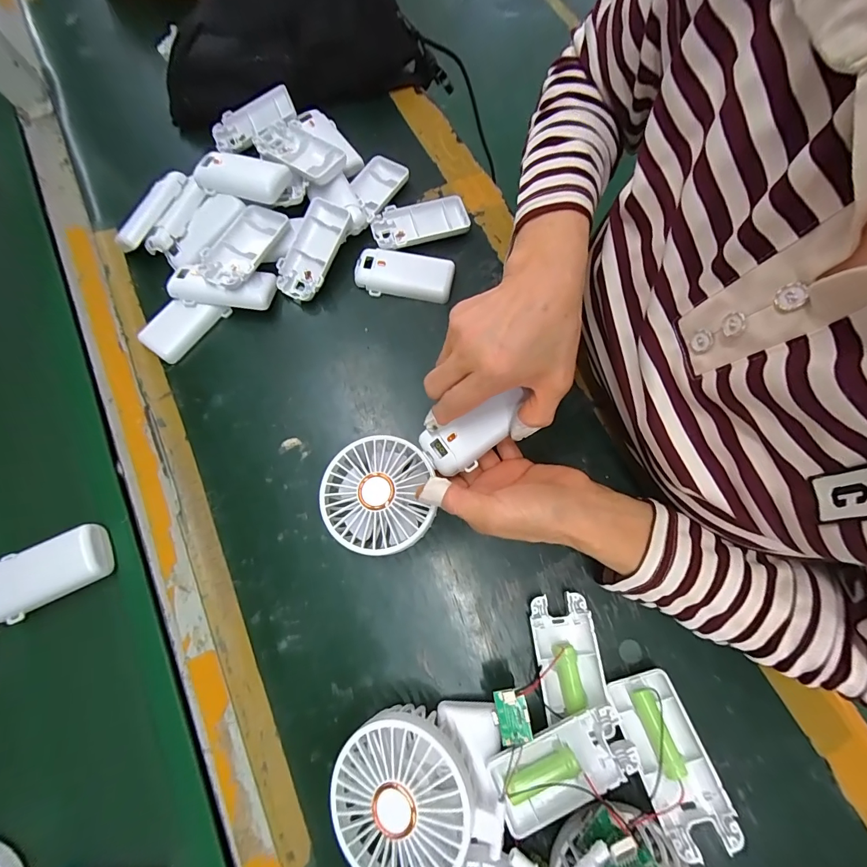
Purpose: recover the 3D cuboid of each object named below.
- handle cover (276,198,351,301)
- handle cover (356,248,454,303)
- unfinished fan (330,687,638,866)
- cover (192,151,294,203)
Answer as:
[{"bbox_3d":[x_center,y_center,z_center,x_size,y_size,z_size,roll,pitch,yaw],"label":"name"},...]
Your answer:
[{"bbox_3d":[-0.115,-0.174,0.381,0.047,0.016,0.094,27,93,9],"label":"handle cover"},{"bbox_3d":[-0.028,-0.153,0.383,0.092,0.013,0.043,7,75,4],"label":"handle cover"},{"bbox_3d":[0.033,0.216,0.255,0.186,0.058,0.086,-8,74,0],"label":"unfinished fan"},{"bbox_3d":[-0.186,-0.246,0.385,0.091,0.018,0.043,17,76,7],"label":"cover"}]

